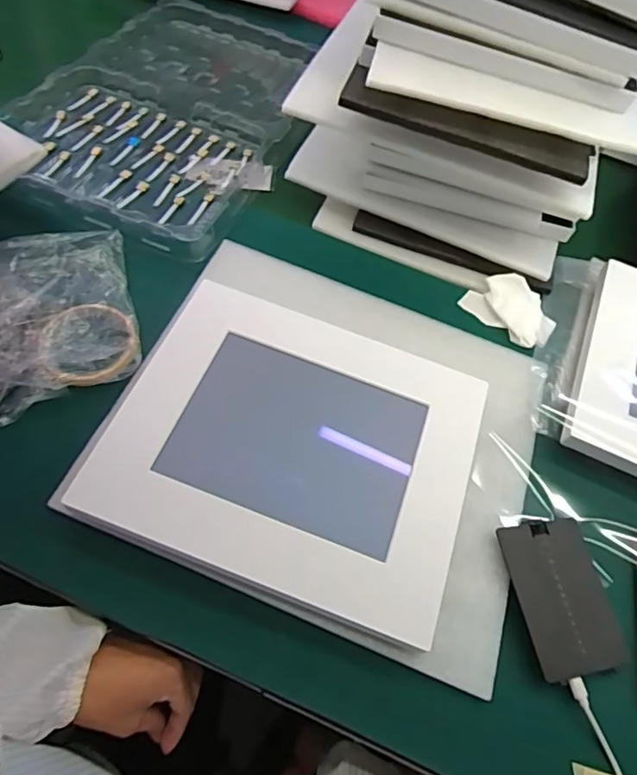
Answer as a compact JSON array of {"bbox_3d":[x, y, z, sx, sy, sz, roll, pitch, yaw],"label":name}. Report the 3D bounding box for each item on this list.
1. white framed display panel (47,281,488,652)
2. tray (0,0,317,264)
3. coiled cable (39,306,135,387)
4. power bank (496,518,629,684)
[{"bbox_3d":[-0.023,0.044,0.460,0.307,0.030,0.252,21,59,4],"label":"white framed display panel"},{"bbox_3d":[-0.186,-0.372,0.705,0.305,0.037,0.470,23,58,6],"label":"tray"},{"bbox_3d":[-0.218,-0.046,0.500,0.085,0.014,0.092,-12,62,-16],"label":"coiled cable"},{"bbox_3d":[0.201,0.169,0.433,0.079,0.014,0.118,-3,60,-11],"label":"power bank"}]

